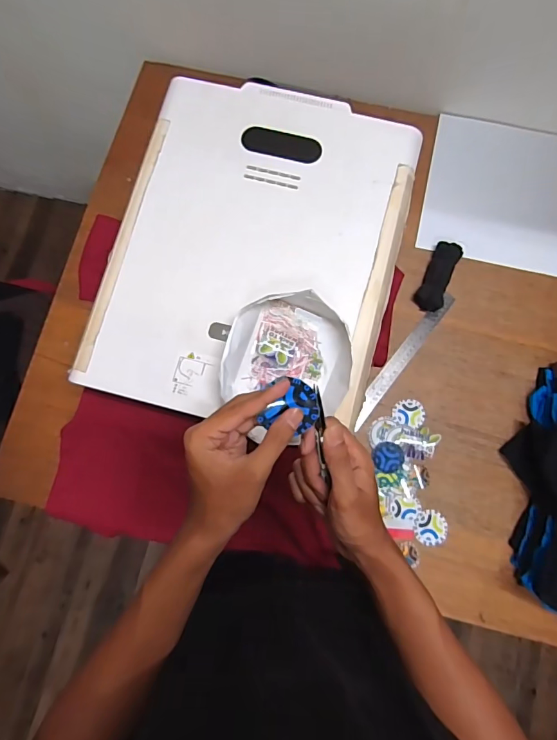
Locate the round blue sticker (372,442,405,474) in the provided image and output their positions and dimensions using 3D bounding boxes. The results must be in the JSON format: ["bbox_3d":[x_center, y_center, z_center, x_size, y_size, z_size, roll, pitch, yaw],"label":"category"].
[{"bbox_3d":[0.185,0.148,0.715,0.052,0.005,0.049,0,80,-1],"label":"round blue sticker"}]

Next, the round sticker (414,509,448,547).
[{"bbox_3d":[0.250,0.259,0.697,0.052,0.004,0.054,0,80,-1],"label":"round sticker"}]

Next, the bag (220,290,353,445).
[{"bbox_3d":[0.012,-0.007,0.556,0.163,0.051,0.181,-1,81,2],"label":"bag"}]

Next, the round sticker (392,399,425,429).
[{"bbox_3d":[0.225,0.073,0.730,0.052,0.004,0.049,0,80,-1],"label":"round sticker"}]

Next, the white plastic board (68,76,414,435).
[{"bbox_3d":[-0.032,-0.178,0.615,0.396,0.017,0.499,15,82,4],"label":"white plastic board"}]

